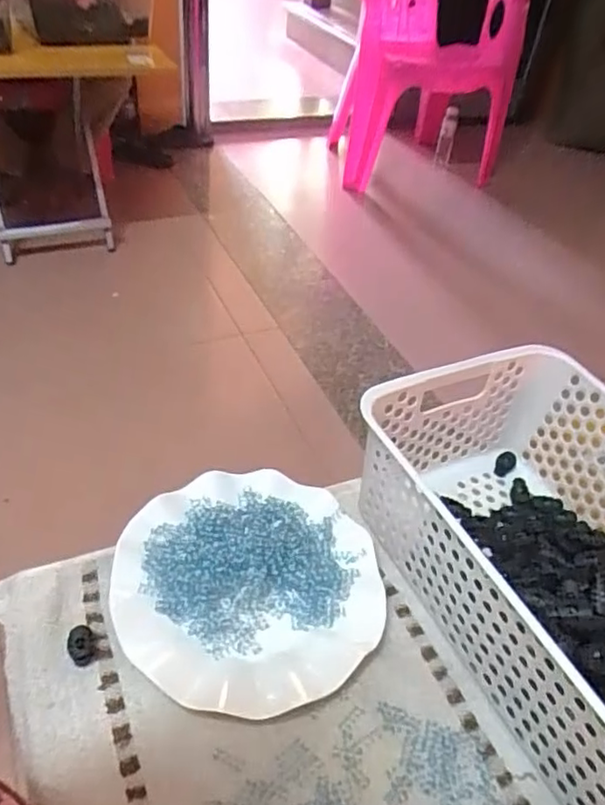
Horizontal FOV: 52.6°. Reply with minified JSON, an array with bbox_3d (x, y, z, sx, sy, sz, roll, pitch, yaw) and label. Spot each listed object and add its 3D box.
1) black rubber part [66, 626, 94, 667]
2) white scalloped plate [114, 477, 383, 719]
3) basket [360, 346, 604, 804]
[{"bbox_3d":[-0.145,0.159,0.399,0.016,0.009,0.024,-9,45,-17],"label":"black rubber part"},{"bbox_3d":[-0.036,0.126,0.435,0.178,0.032,0.178,4,43,-4],"label":"white scalloped plate"},{"bbox_3d":[0.191,0.107,0.431,0.208,0.105,0.308,-18,49,-25],"label":"basket"}]

